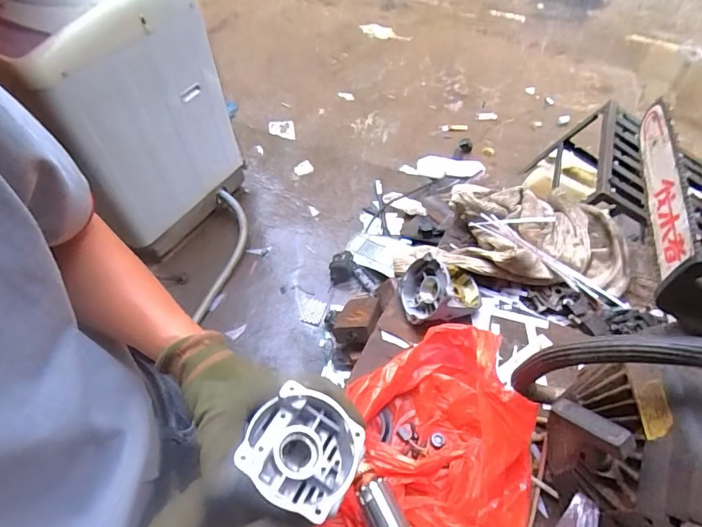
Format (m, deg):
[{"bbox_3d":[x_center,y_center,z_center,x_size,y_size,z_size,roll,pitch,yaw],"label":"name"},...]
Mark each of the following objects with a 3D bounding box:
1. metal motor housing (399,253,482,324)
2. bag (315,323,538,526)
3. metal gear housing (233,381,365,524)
[{"bbox_3d":[0.128,0.037,0.604,0.110,0.074,0.086,0,56,2],"label":"metal motor housing"},{"bbox_3d":[0.092,0.205,0.472,0.212,0.074,0.295,9,57,8],"label":"bag"},{"bbox_3d":[-0.041,0.151,0.339,0.089,0.045,0.090,38,42,14],"label":"metal gear housing"}]

